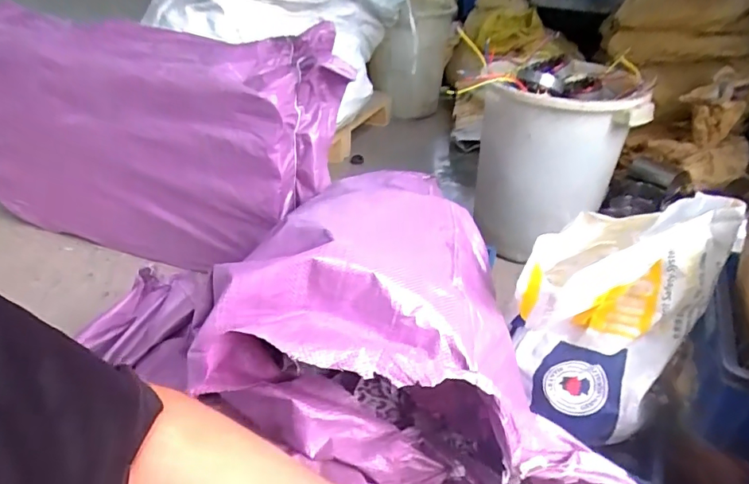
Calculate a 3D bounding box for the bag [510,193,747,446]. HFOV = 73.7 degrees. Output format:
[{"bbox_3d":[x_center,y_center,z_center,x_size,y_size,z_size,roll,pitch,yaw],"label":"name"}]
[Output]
[{"bbox_3d":[0.327,0.101,0.715,0.204,0.323,0.224,27,41,33],"label":"bag"}]

